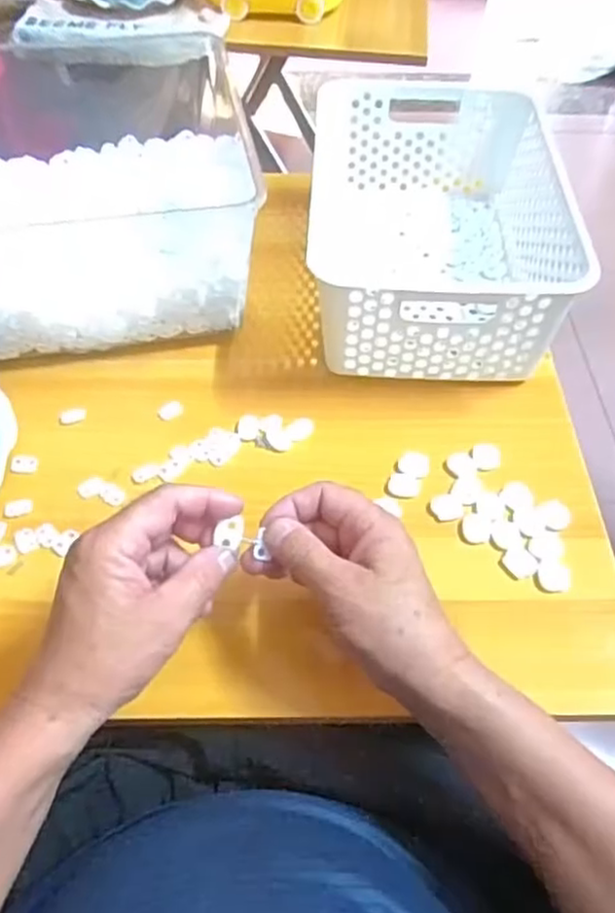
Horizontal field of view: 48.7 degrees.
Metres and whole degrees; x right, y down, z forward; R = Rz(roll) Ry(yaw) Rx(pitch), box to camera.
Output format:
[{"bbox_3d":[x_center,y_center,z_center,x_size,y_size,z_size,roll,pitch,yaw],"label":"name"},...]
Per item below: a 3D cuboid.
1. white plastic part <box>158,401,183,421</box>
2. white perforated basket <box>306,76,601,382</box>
[{"bbox_3d":[-0.111,-0.038,0.550,0.016,0.004,0.021,34,59,22],"label":"white plastic part"},{"bbox_3d":[0.108,-0.209,0.611,0.203,0.114,0.303,2,53,1],"label":"white perforated basket"}]

